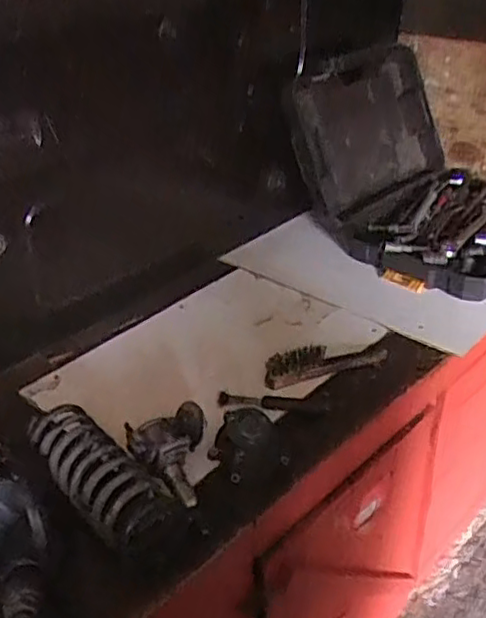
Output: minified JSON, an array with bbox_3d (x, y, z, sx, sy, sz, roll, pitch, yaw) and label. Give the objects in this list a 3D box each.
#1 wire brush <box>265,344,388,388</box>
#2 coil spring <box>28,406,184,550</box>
[{"bbox_3d":[0.135,0.084,1.050,0.212,0.023,0.057,-9,59,-16],"label":"wire brush"},{"bbox_3d":[-0.192,0.209,0.823,0.237,0.092,0.095,23,40,36],"label":"coil spring"}]

